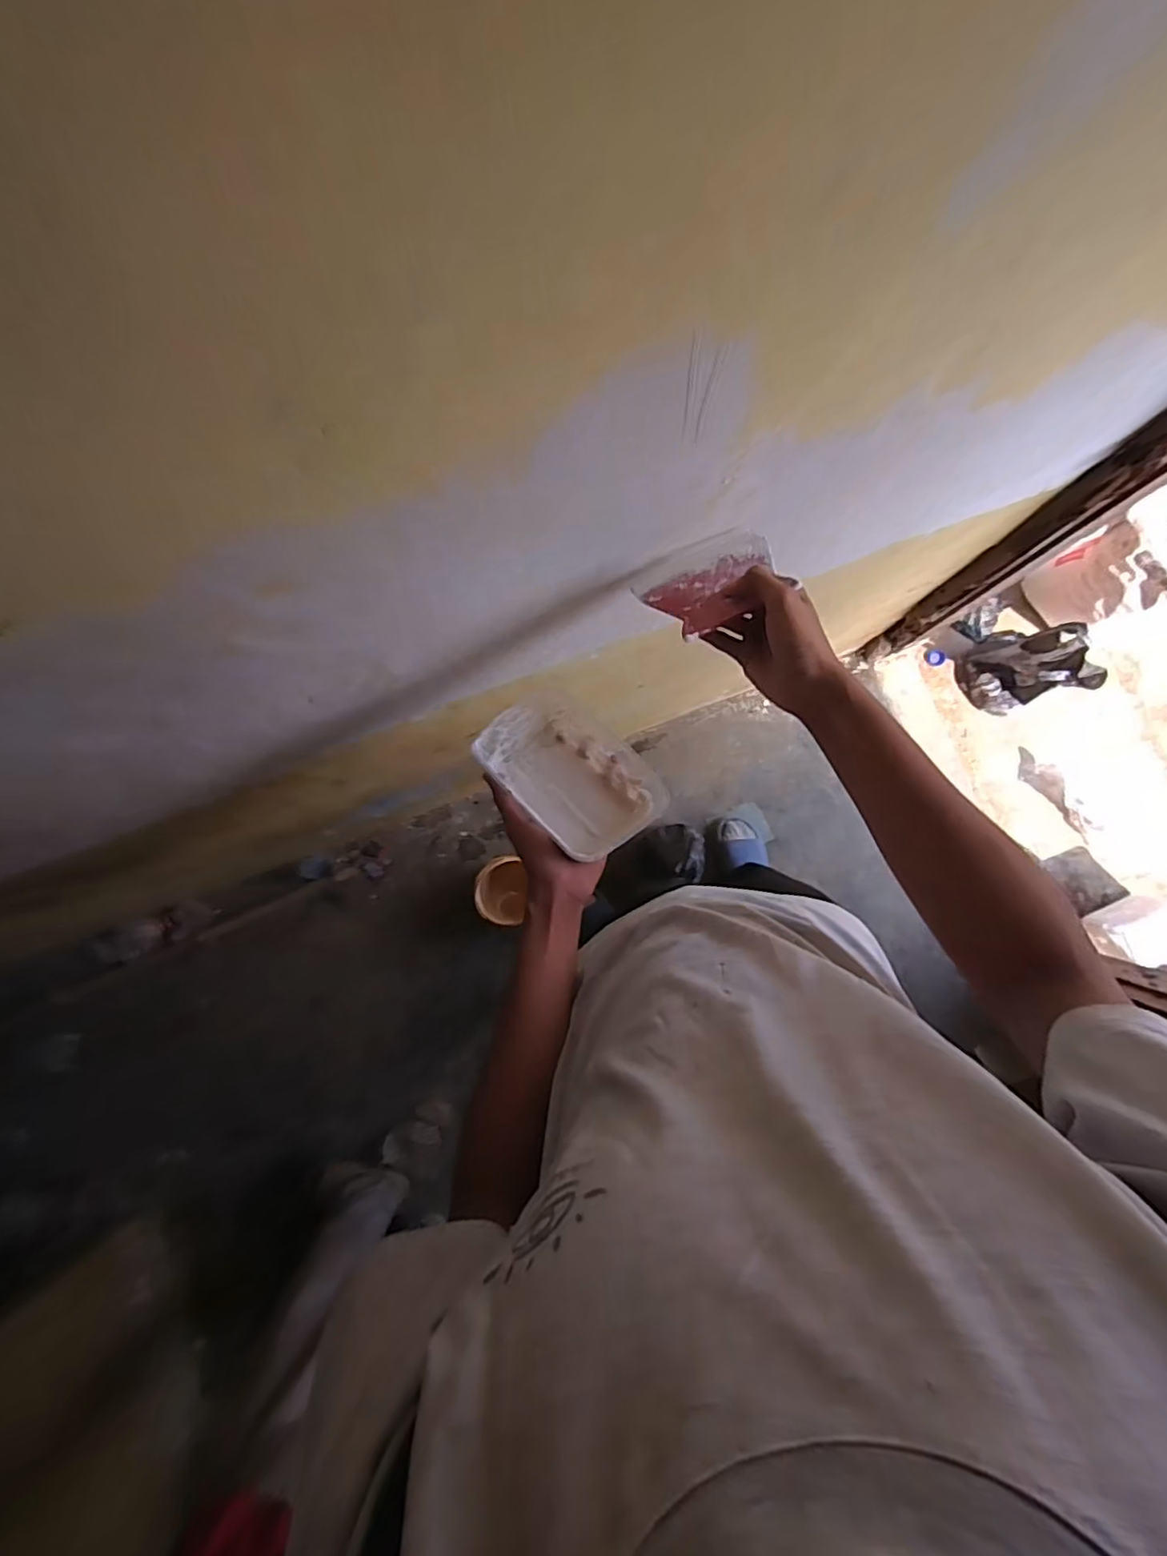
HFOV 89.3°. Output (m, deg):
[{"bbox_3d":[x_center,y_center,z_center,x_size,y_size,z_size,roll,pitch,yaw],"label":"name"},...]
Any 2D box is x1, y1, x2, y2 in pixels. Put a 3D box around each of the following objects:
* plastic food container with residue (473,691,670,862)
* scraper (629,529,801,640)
[{"bbox_3d":[-0.013,-0.001,0.580,0.119,0.055,0.176,-39,69,-21],"label":"plastic food container with residue"},{"bbox_3d":[0.117,-0.177,0.534,0.122,0.019,0.110,-30,49,-5],"label":"scraper"}]

